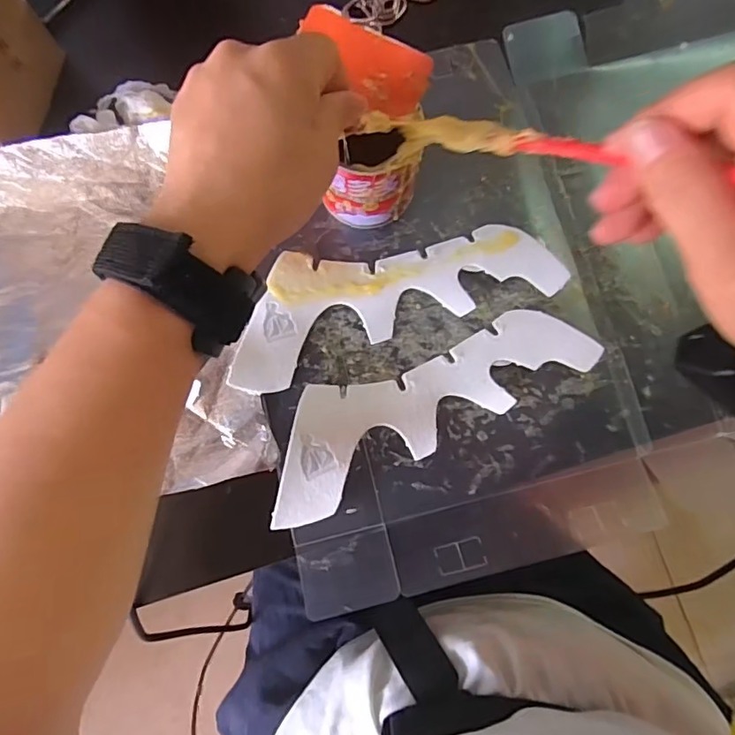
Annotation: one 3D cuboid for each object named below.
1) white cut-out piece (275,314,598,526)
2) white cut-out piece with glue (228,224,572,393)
[{"bbox_3d":[0.038,0.021,0.330,0.212,0.022,0.068,-23,79,-5],"label":"white cut-out piece"},{"bbox_3d":[0.012,-0.052,0.350,0.213,0.012,0.076,-19,79,-4],"label":"white cut-out piece with glue"}]

